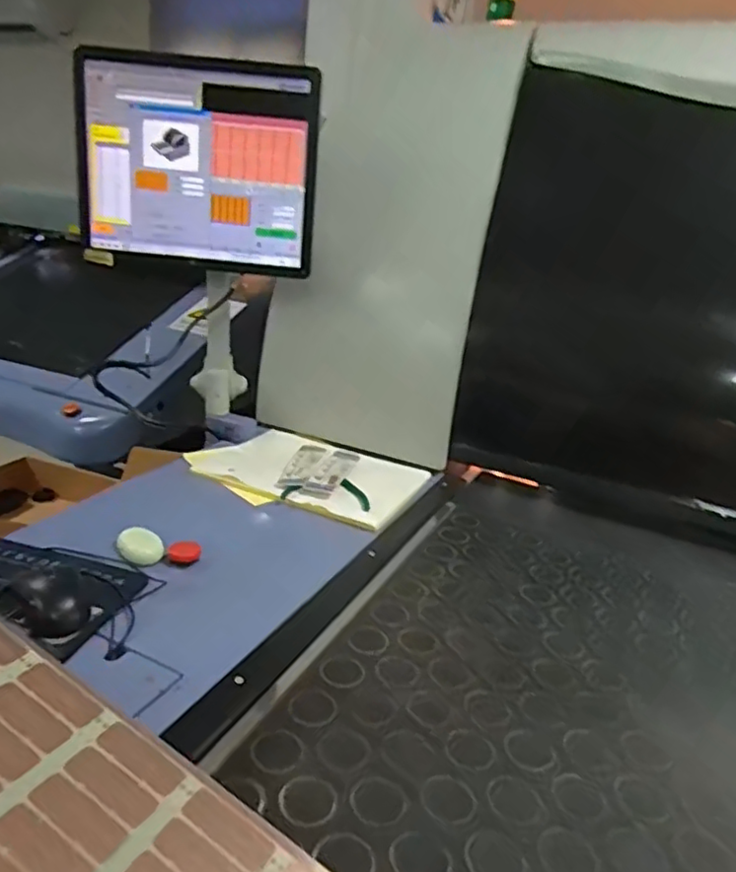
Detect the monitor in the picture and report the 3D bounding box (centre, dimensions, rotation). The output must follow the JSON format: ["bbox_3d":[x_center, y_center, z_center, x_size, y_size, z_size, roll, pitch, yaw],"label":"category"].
[{"bbox_3d":[-0.275,-0.435,1.037,0.388,0.317,0.073,10,14,4],"label":"monitor"}]

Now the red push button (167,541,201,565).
[{"bbox_3d":[-0.233,0.146,0.825,0.041,0.019,0.031,2,20,-16],"label":"red push button"}]

